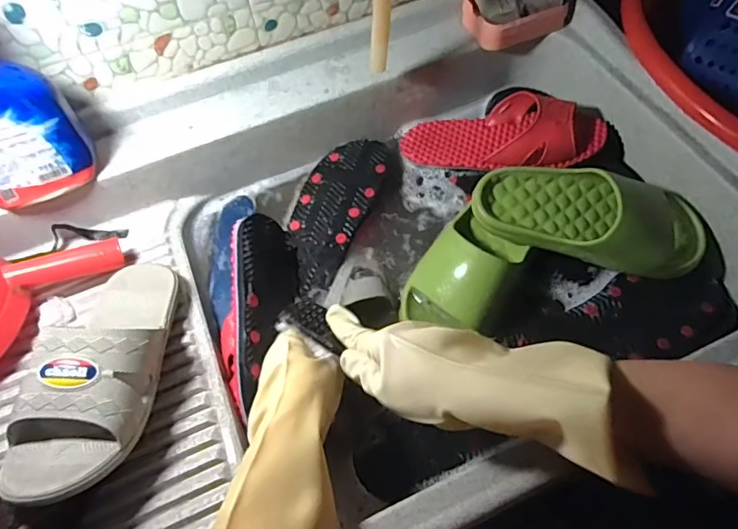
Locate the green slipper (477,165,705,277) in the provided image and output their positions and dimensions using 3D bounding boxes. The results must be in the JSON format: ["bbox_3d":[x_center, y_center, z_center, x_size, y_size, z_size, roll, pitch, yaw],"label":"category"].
[{"bbox_3d":[0.245,-0.060,0.562,0.245,0.060,0.100,14,62,11],"label":"green slipper"}]

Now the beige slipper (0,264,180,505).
[{"bbox_3d":[-0.240,0.080,0.455,0.094,0.075,0.250,-1,40,2],"label":"beige slipper"}]

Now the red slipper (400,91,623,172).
[{"bbox_3d":[0.175,-0.155,0.647,0.266,0.080,0.116,2,59,23],"label":"red slipper"}]

